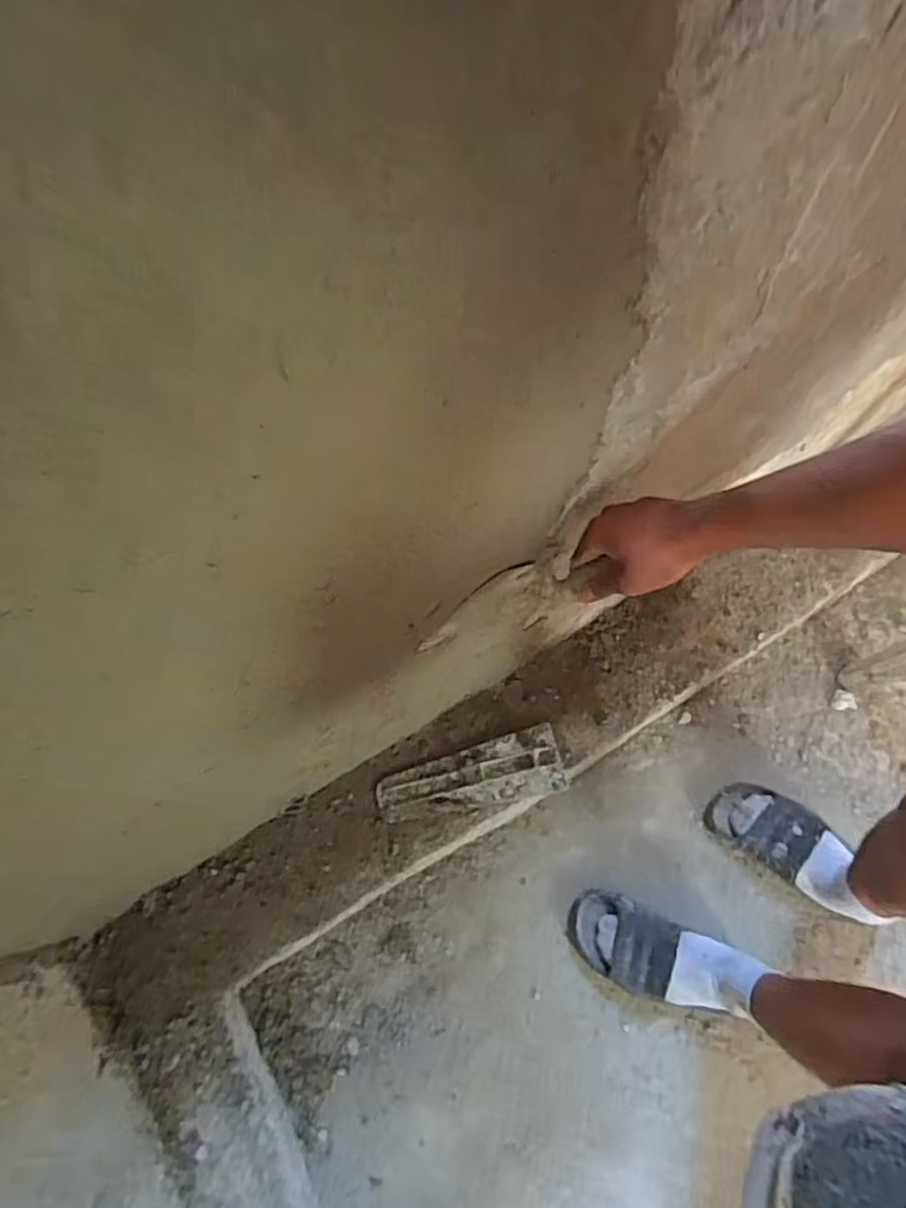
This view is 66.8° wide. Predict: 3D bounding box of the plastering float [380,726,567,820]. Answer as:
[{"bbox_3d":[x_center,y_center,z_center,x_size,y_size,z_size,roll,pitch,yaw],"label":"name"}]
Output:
[{"bbox_3d":[0.030,0.267,1.058,0.286,0.047,0.099,-13,70,-6],"label":"plastering float"}]

